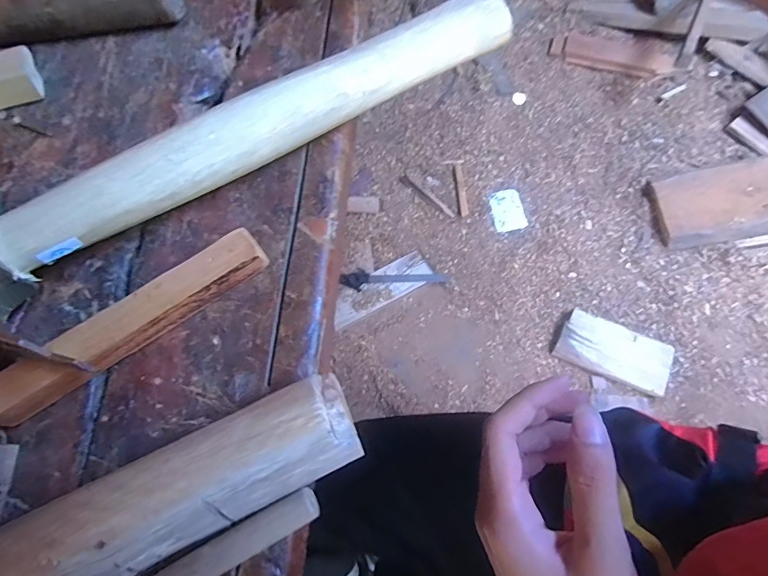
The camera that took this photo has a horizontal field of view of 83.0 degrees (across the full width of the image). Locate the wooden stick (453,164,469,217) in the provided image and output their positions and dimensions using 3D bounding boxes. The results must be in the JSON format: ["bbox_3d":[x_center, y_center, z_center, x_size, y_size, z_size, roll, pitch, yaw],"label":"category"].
[{"bbox_3d":[0.209,-0.270,1.187,0.023,0.005,0.160,-5,72,0],"label":"wooden stick"}]

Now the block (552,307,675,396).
[{"bbox_3d":[0.550,0.153,1.037,0.264,0.041,0.128,21,74,8],"label":"block"}]

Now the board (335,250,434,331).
[{"bbox_3d":[-0.010,0.001,1.100,0.277,0.015,0.089,-29,78,-13],"label":"board"}]

